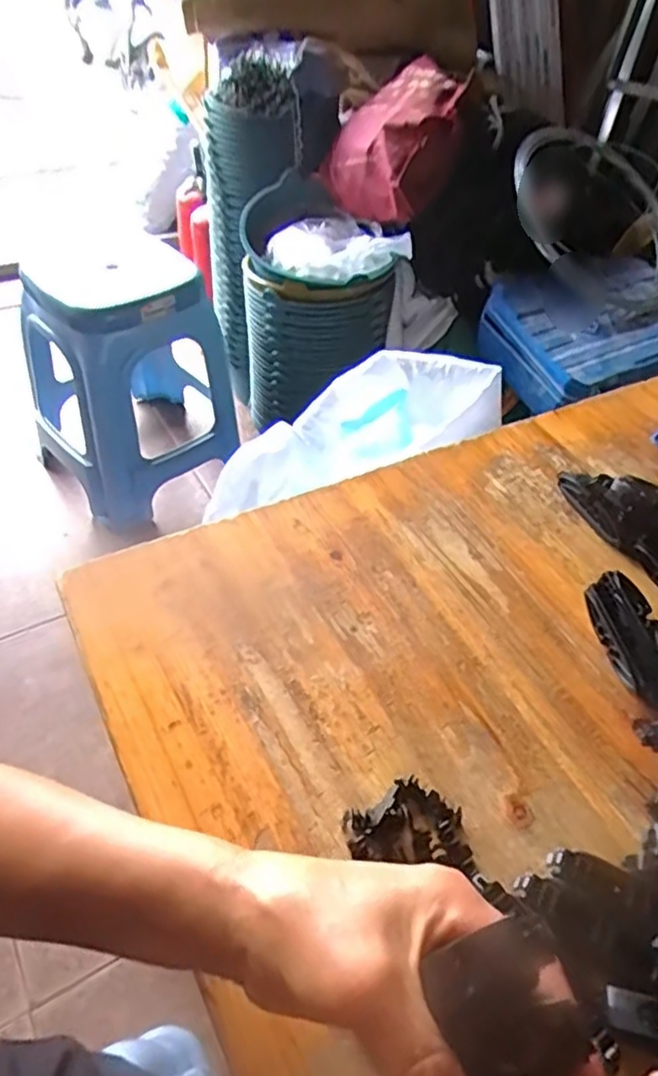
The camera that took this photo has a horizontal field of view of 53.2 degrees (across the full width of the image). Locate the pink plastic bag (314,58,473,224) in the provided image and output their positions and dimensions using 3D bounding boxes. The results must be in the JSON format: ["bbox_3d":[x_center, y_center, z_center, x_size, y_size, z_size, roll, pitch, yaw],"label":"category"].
[{"bbox_3d":[0.119,-0.736,1.254,0.233,0.239,0.190,-14,50,-17],"label":"pink plastic bag"}]

